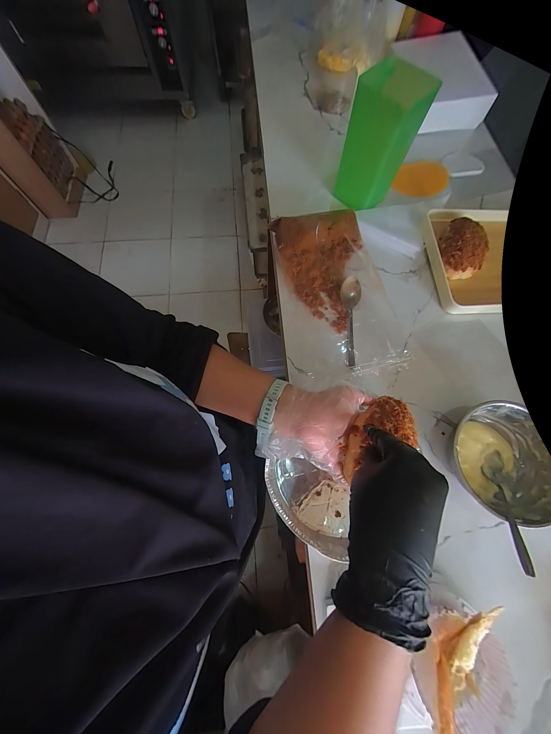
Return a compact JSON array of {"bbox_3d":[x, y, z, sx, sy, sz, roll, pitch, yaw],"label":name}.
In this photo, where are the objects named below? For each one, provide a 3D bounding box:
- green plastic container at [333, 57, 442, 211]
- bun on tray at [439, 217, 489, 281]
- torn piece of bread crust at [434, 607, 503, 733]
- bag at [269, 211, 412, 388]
[{"bbox_3d":[0.185,-0.414,0.456,0.108,0.202,0.093,41,75,10],"label":"green plastic container"},{"bbox_3d":[0.364,-0.233,0.486,0.082,0.045,0.127,7,72,0],"label":"bun on tray"},{"bbox_3d":[0.190,0.309,0.259,0.037,0.035,0.129,24,72,5],"label":"torn piece of bread crust"},{"bbox_3d":[0.112,-0.129,0.436,0.200,0.066,0.302,-6,72,-4],"label":"bag"}]

